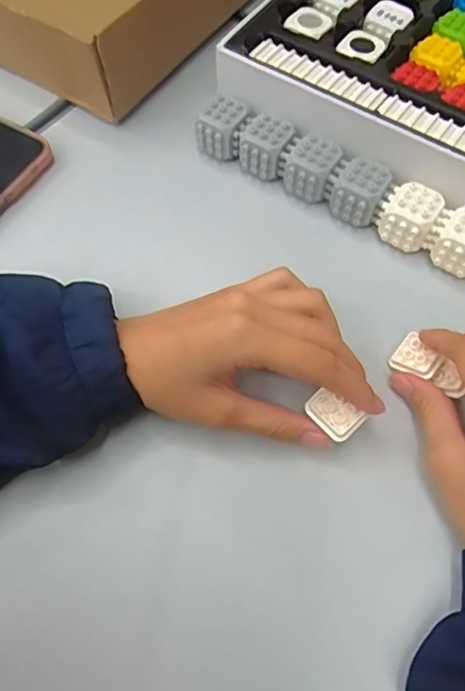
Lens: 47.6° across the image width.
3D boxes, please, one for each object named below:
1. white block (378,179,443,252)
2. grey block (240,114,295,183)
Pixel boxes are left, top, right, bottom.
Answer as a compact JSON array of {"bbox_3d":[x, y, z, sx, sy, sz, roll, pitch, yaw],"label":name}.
[{"bbox_3d":[0.116,-0.085,0.342,0.035,0.028,0.034,26,67,12],"label":"white block"},{"bbox_3d":[0.023,-0.139,0.371,0.031,0.032,0.027,25,67,12],"label":"grey block"}]

